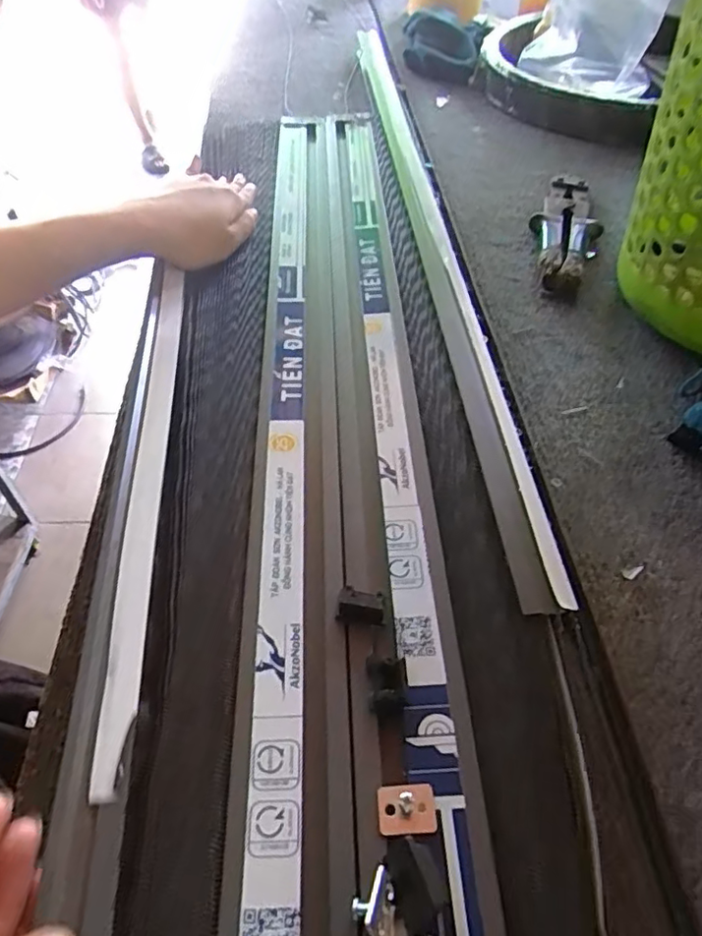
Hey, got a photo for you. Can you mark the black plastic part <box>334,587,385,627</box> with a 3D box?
[{"bbox_3d":[0.005,0.063,0.270,0.021,0.011,0.013,10,50,7],"label":"black plastic part"}]

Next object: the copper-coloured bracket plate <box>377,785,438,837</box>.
[{"bbox_3d":[0.021,0.126,0.220,0.021,0.009,0.017,0,50,-1],"label":"copper-coloured bracket plate"}]

